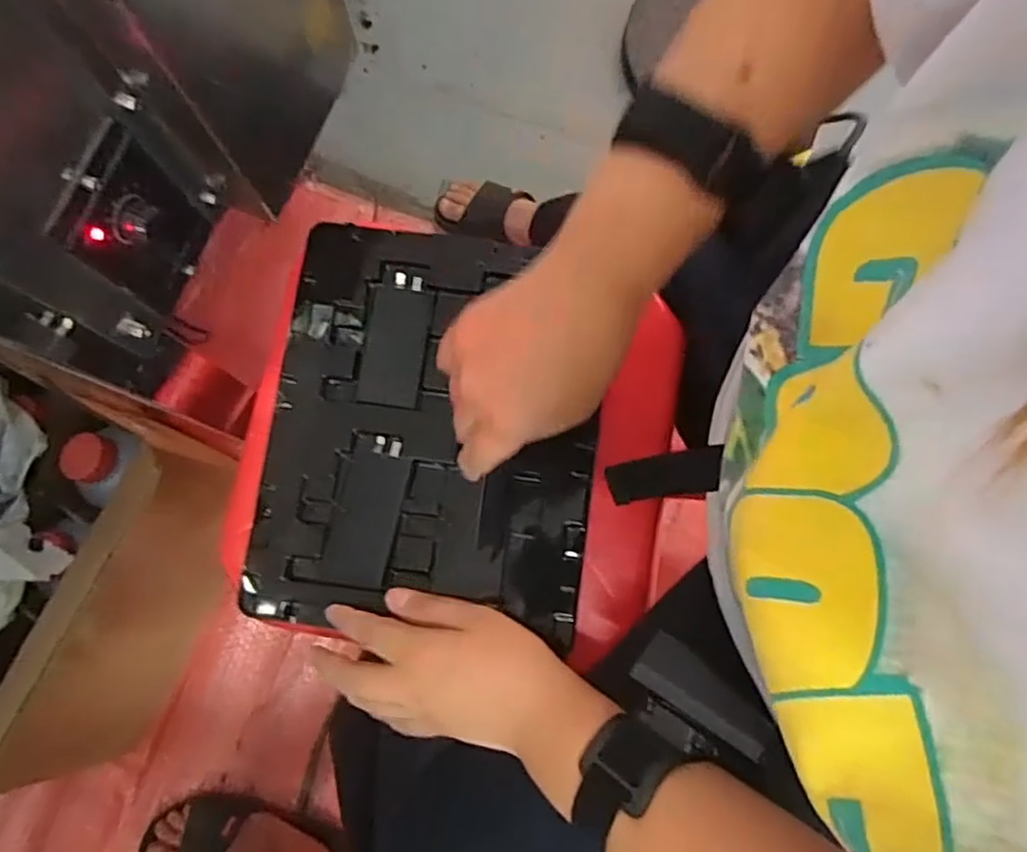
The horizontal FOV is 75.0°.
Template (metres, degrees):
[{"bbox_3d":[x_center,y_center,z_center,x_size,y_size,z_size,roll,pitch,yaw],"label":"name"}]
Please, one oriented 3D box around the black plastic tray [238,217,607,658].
[{"bbox_3d":[-0.054,-0.001,0.466,0.220,0.017,0.271,7,79,1],"label":"black plastic tray"}]

